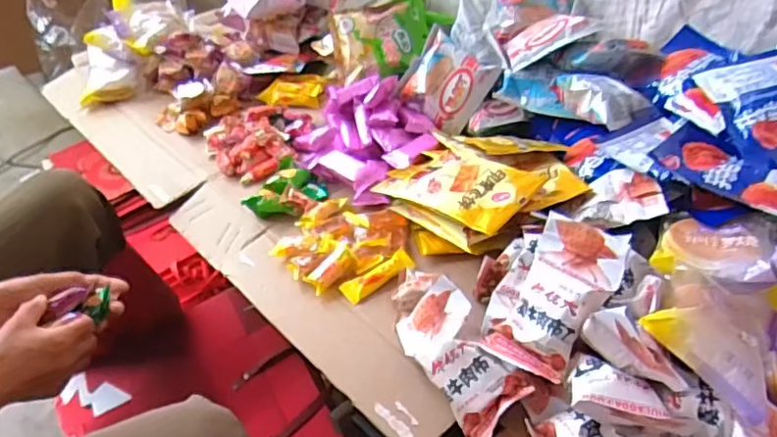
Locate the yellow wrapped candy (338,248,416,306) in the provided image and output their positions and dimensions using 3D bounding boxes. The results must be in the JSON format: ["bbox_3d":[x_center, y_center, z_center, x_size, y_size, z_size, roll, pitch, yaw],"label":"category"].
[{"bbox_3d":[-0.011,0.063,0.636,0.084,0.015,0.027,-24,46,-27],"label":"yellow wrapped candy"}]

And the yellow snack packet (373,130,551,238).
[{"bbox_3d":[0.086,-0.050,0.677,0.127,0.018,0.183,-40,40,-25],"label":"yellow snack packet"}]

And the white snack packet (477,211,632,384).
[{"bbox_3d":[0.144,0.068,0.505,0.083,0.022,0.135,23,84,37],"label":"white snack packet"}]

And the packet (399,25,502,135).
[{"bbox_3d":[0.081,-0.189,0.811,0.112,0.107,0.029,38,15,17],"label":"packet"}]

